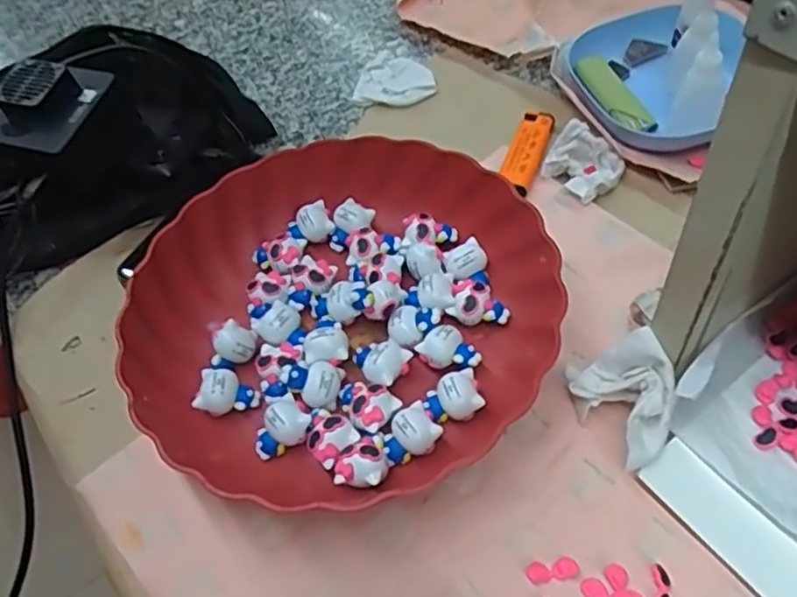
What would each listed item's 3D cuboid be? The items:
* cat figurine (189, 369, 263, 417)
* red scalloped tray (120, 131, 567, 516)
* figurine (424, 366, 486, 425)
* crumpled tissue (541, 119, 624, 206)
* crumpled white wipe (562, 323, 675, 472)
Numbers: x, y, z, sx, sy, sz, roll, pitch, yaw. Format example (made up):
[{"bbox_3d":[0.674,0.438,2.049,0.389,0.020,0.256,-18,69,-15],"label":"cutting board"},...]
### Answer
[{"bbox_3d":[-0.098,0.055,0.392,0.034,0.015,0.023,3,55,10],"label":"cat figurine"},{"bbox_3d":[-0.036,-0.002,0.407,0.237,0.046,0.225,-17,54,-4],"label":"red scalloped tray"},{"bbox_3d":[0.029,0.053,0.372,0.031,0.012,0.025,-15,54,-3],"label":"figurine"},{"bbox_3d":[0.128,-0.095,0.469,0.049,0.024,0.049,-37,58,-18],"label":"crumpled tissue"},{"bbox_3d":[0.119,0.052,0.352,0.045,0.040,0.060,-27,55,-10],"label":"crumpled white wipe"}]

